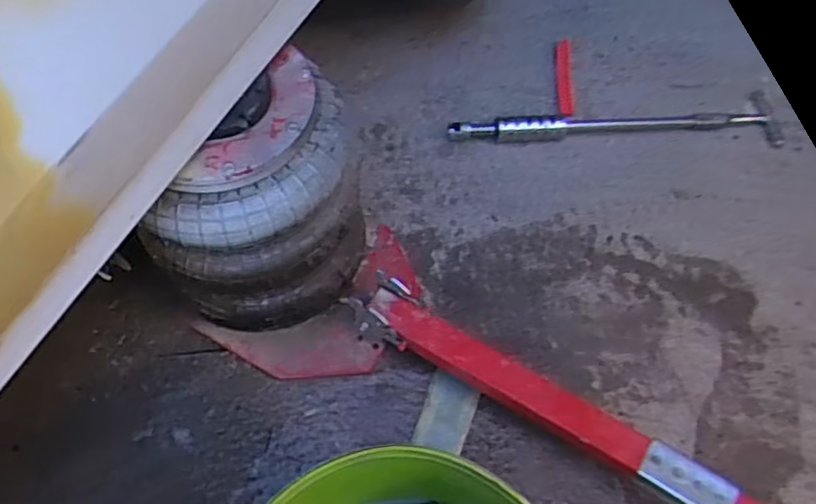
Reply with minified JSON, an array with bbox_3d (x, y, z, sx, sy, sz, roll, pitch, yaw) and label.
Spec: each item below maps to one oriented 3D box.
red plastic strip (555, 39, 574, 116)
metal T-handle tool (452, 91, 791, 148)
[{"bbox_3d":[0.221,-0.247,0.947,0.022,0.008,0.144,2,63,4],"label":"red plastic strip"},{"bbox_3d":[0.268,-0.173,0.893,0.417,0.034,0.070,5,58,2],"label":"metal T-handle tool"}]

